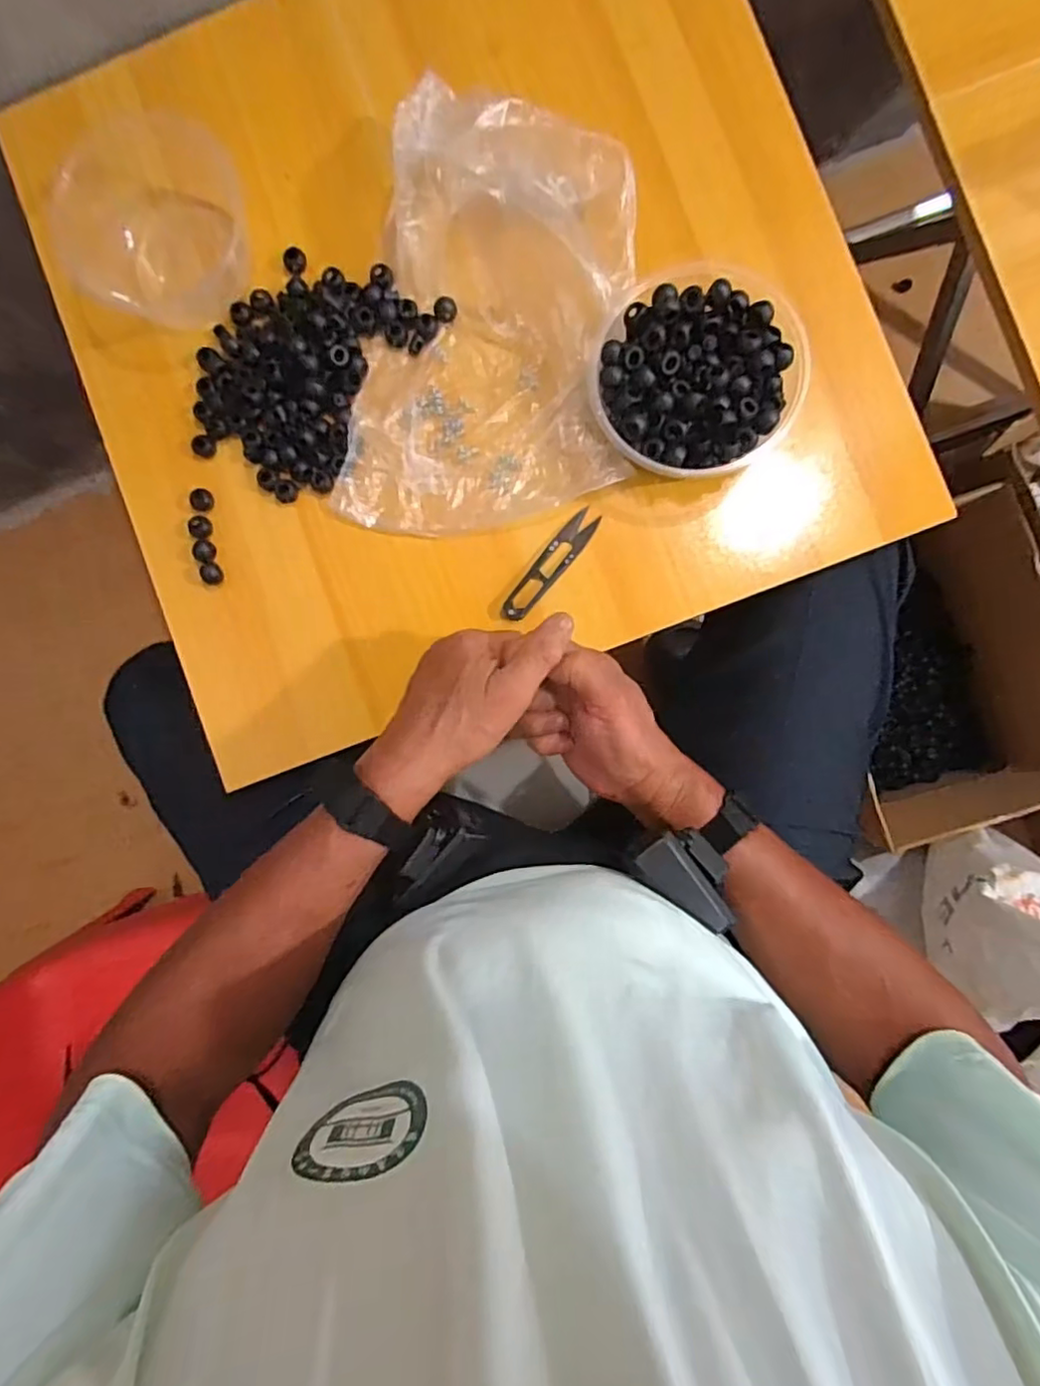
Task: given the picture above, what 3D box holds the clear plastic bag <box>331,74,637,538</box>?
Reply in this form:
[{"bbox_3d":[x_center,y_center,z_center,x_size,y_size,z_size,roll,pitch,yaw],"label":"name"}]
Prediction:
[{"bbox_3d":[-0.022,-0.265,0.458,0.196,0.055,0.288,9,91,4],"label":"clear plastic bag"}]

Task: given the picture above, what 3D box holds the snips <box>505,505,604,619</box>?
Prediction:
[{"bbox_3d":[0.023,-0.098,0.476,0.022,0.010,0.103,40,93,3],"label":"snips"}]

